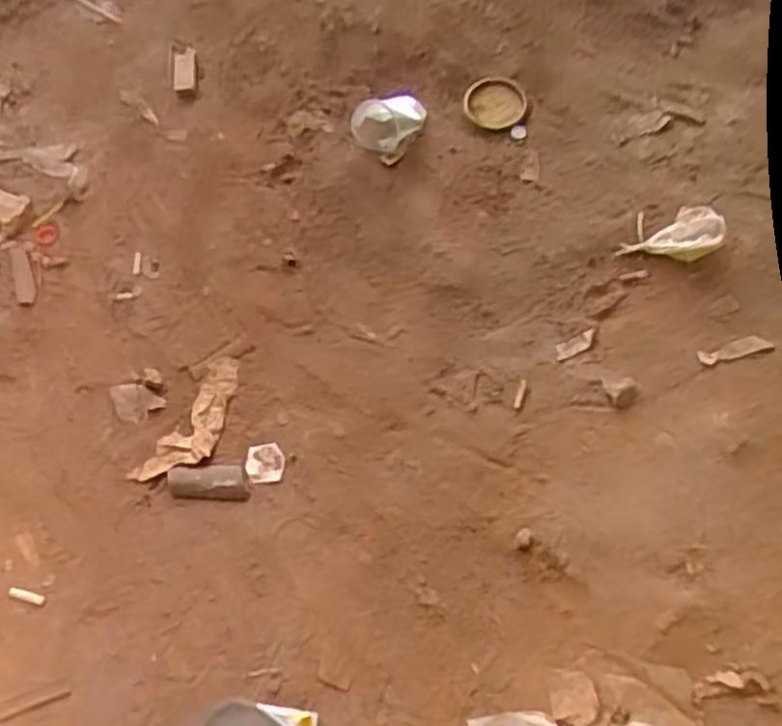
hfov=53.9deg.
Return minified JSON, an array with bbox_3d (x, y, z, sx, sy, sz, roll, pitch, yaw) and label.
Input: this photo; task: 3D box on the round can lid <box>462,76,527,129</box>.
[{"bbox_3d":[0.171,-0.428,1.264,0.099,0.011,0.093,0,76,-1],"label":"round can lid"}]

